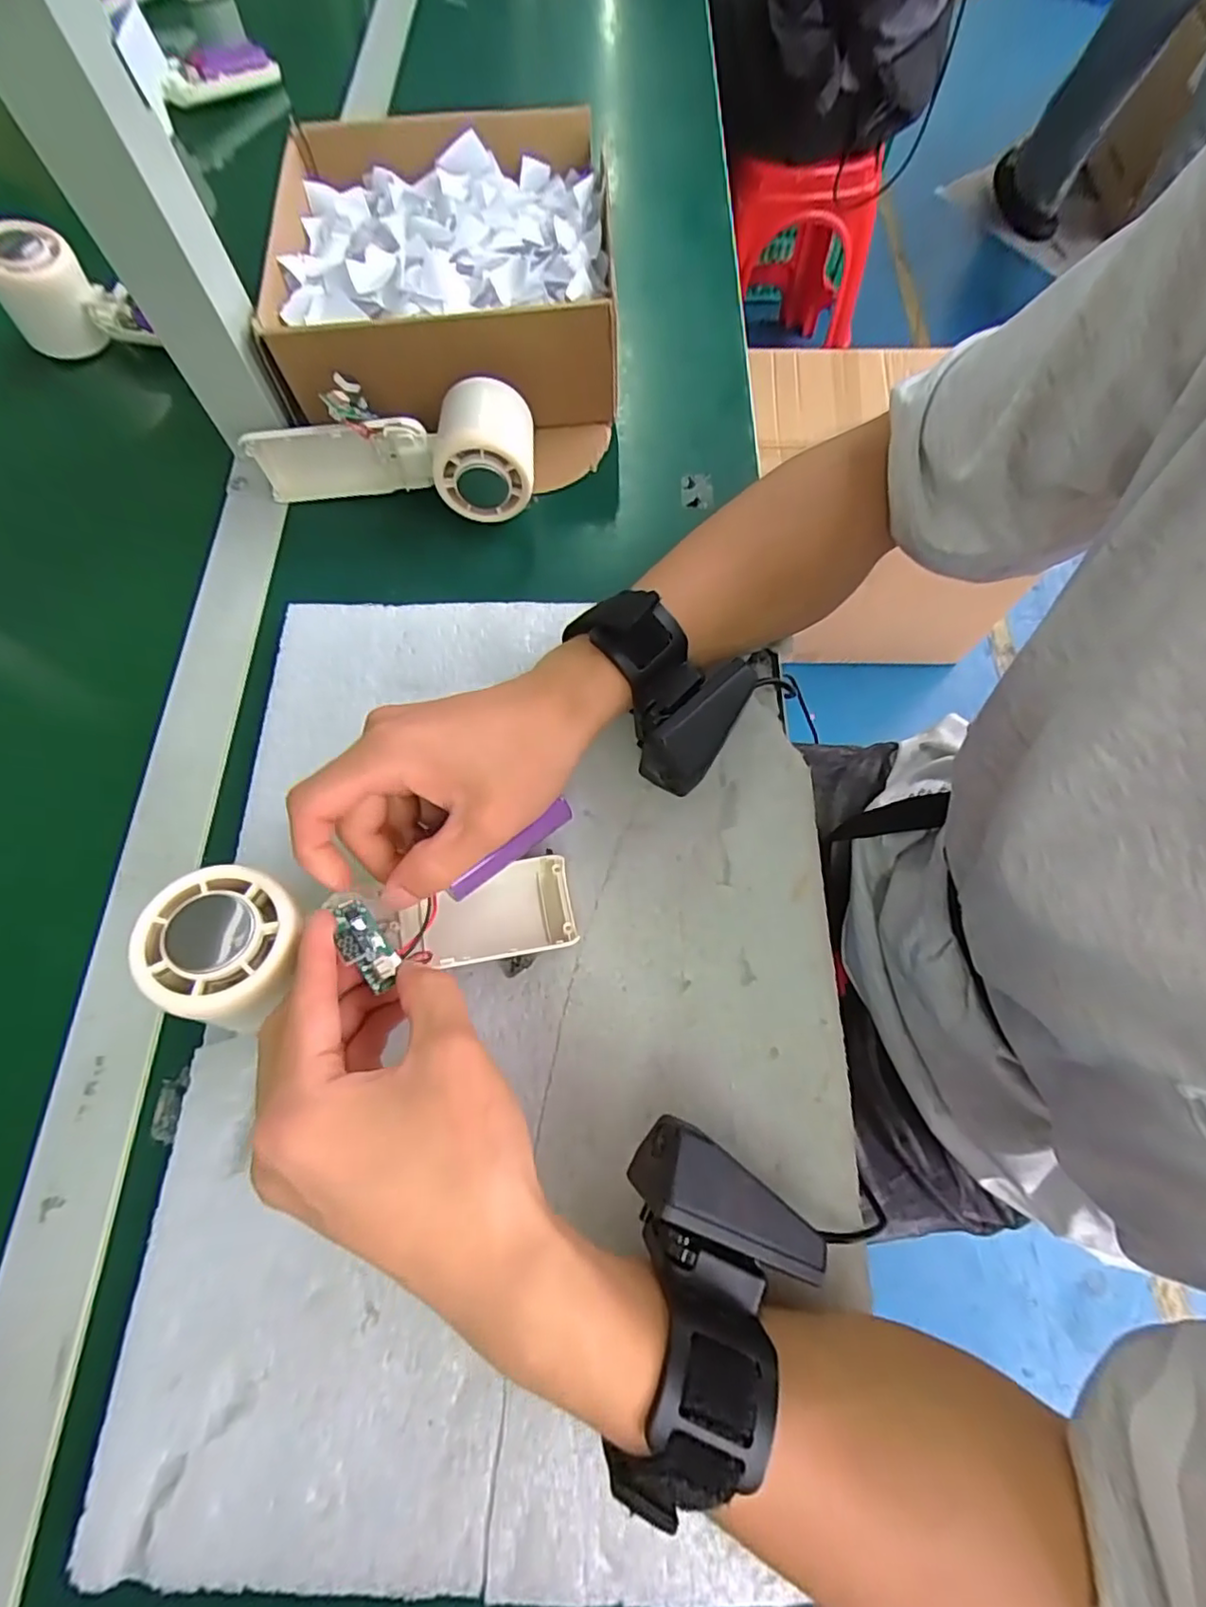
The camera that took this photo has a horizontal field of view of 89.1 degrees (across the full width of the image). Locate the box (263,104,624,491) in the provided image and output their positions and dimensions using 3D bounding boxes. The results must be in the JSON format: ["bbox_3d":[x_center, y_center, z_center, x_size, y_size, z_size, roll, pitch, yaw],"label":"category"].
[{"bbox_3d":[-0.099,-0.332,0.401,0.210,0.078,0.274,-5,70,-3],"label":"box"}]

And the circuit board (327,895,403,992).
[{"bbox_3d":[-0.095,0.055,0.243,0.015,0.009,0.040,-34,70,-13],"label":"circuit board"}]

